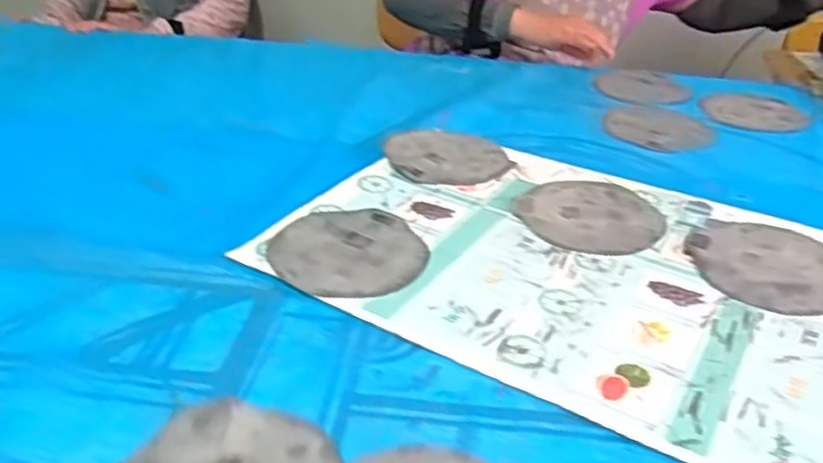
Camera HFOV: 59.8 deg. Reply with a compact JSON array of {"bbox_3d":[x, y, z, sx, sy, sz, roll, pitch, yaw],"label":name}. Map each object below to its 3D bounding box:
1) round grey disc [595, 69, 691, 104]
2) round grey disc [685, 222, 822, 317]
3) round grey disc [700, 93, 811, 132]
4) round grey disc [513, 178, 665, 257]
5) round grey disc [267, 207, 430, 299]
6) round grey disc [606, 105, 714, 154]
[{"bbox_3d":[0.372,-0.236,1.152,0.142,0.005,0.156,2,29,-1],"label":"round grey disc"},{"bbox_3d":[0.347,0.032,0.687,0.143,0.004,0.153,2,29,-1],"label":"round grey disc"},{"bbox_3d":[0.508,-0.177,1.060,0.140,0.006,0.163,25,37,35],"label":"round grey disc"},{"bbox_3d":[0.192,-0.020,0.772,0.149,0.005,0.164,14,31,19],"label":"round grey disc"},{"bbox_3d":[-0.061,0.020,0.688,0.143,0.009,0.161,-7,31,-15],"label":"round grey disc"},{"bbox_3d":[0.344,-0.143,0.999,0.141,0.008,0.166,12,31,17],"label":"round grey disc"}]

